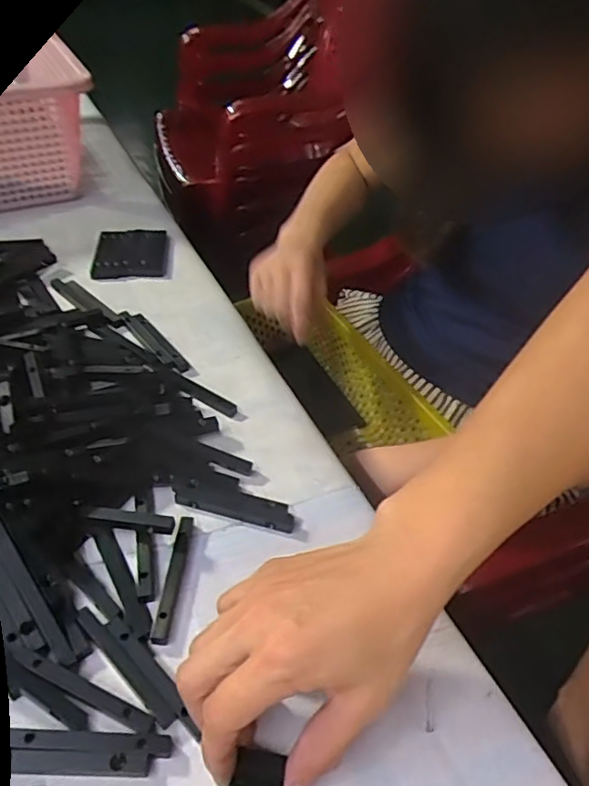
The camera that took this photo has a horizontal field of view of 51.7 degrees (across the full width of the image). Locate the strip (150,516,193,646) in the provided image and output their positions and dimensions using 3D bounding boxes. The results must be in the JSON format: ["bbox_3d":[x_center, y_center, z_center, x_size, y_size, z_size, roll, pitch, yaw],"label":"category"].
[{"bbox_3d":[-0.069,0.103,0.342,0.010,0.008,0.075,5,43,0],"label":"strip"}]

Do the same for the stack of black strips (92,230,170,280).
[{"bbox_3d":[-0.154,-0.133,0.578,0.069,0.008,0.082,-3,44,-9],"label":"stack of black strips"}]

